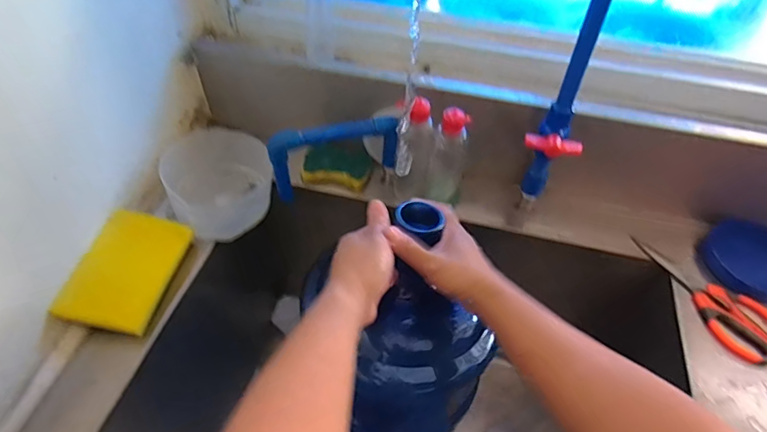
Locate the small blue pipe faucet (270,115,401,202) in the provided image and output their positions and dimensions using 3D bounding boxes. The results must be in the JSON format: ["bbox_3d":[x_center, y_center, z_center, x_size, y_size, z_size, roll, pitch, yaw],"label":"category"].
[{"bbox_3d":[-0.066,-0.085,0.640,0.179,0.100,0.023,-15,50,1],"label":"small blue pipe faucet"}]

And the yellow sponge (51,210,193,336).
[{"bbox_3d":[-0.304,0.062,0.564,0.099,0.017,0.147,17,56,-6],"label":"yellow sponge"}]

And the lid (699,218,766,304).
[{"bbox_3d":[0.496,0.056,0.634,0.120,0.032,0.117,-20,53,-19],"label":"lid"}]

